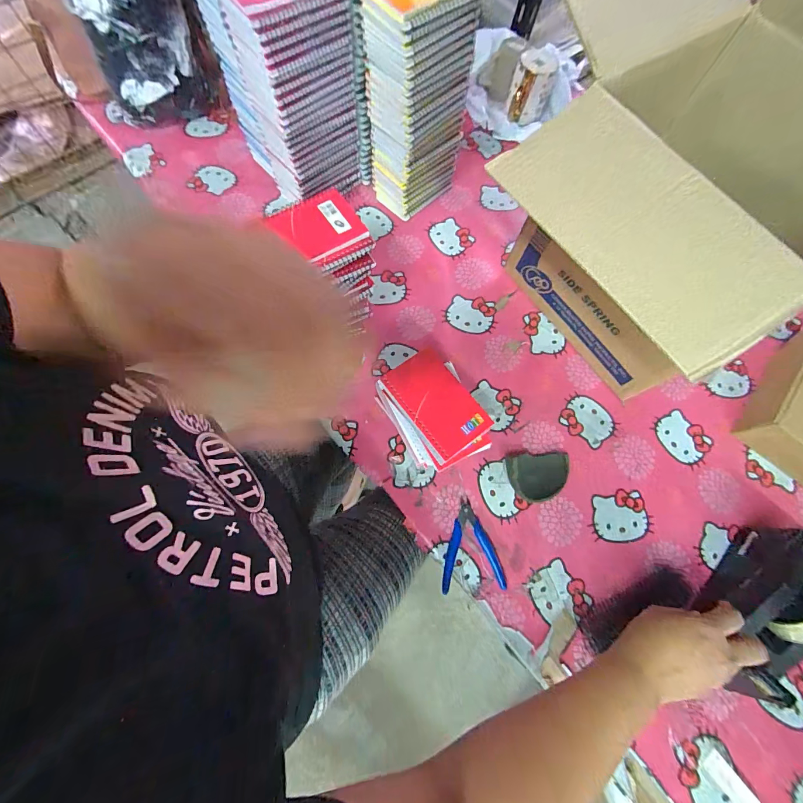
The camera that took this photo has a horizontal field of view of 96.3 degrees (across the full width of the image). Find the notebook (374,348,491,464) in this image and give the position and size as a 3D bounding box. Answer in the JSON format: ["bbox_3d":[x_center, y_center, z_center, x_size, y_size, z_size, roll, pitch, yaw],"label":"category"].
[{"bbox_3d":[0.043,0.002,0.447,0.081,0.007,0.130,-37,80,-9],"label":"notebook"}]

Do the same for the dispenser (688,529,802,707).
[{"bbox_3d":[0.443,0.244,0.434,0.198,0.105,0.071,-43,77,-15],"label":"dispenser"}]

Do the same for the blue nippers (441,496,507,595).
[{"bbox_3d":[0.095,0.198,0.499,0.082,0.011,0.115,-2,71,-3],"label":"blue nippers"}]

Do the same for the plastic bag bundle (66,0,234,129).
[{"bbox_3d":[-0.436,-0.624,0.571,0.174,0.302,0.050,-19,74,-8],"label":"plastic bag bundle"}]

